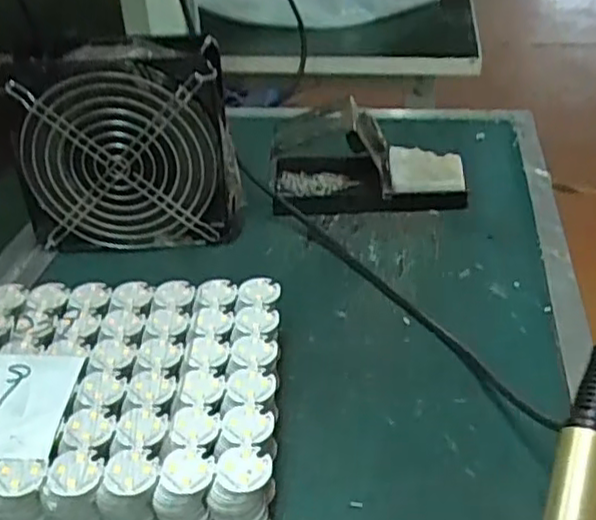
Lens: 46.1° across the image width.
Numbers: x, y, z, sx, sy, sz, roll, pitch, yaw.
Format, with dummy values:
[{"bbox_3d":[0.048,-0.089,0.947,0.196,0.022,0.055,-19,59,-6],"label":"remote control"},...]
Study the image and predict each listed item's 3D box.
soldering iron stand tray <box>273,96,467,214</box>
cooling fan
[{"bbox_3d":[0.058,-0.085,0.589,0.158,0.072,0.075,-2,34,2],"label":"soldering iron stand tray"},{"bbox_3d":[-0.126,-0.086,0.527,0.158,0.149,0.062,0,34,4],"label":"cooling fan"}]

